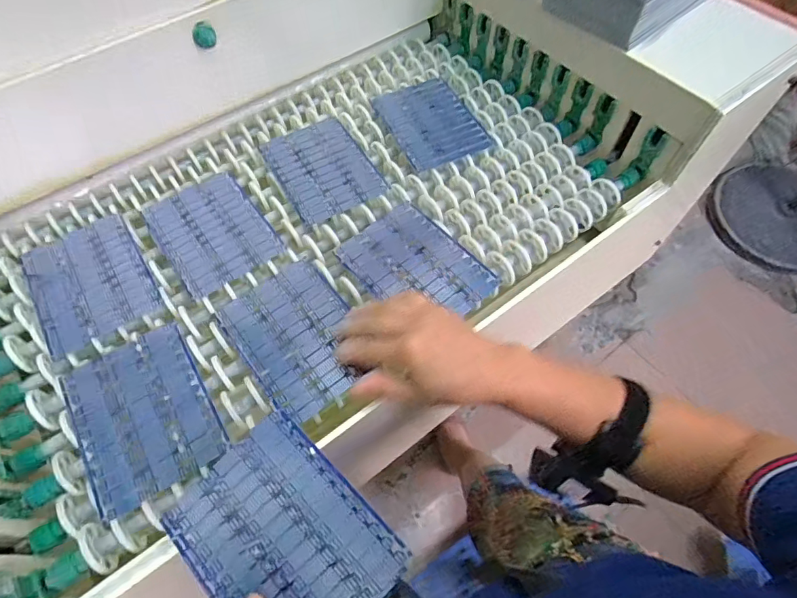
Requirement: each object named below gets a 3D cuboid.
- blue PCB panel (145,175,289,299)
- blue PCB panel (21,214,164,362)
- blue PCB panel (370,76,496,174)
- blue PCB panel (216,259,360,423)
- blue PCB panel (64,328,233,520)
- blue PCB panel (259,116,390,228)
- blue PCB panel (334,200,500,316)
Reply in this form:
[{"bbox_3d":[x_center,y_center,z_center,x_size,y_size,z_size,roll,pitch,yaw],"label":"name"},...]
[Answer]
[{"bbox_3d":[-0.201,-0.076,0.492,0.102,0.004,0.145,-33,65,-16],"label":"blue PCB panel"},{"bbox_3d":[-0.312,-0.019,0.463,0.105,0.008,0.135,-30,69,-15],"label":"blue PCB panel"},{"bbox_3d":[0.040,-0.224,0.573,0.104,0.009,0.143,-24,64,-9],"label":"blue PCB panel"},{"bbox_3d":[-0.092,0.031,0.429,0.104,0.004,0.142,-34,66,-18],"label":"blue PCB panel"},{"bbox_3d":[-0.220,0.097,0.392,0.104,0.005,0.140,-30,65,-16],"label":"blue PCB panel"},{"bbox_3d":[-0.089,-0.155,0.535,0.105,0.007,0.135,-28,66,-14],"label":"blue PCB panel"},{"bbox_3d":[0.019,-0.035,0.466,0.105,0.005,0.141,-37,67,-19],"label":"blue PCB panel"}]

